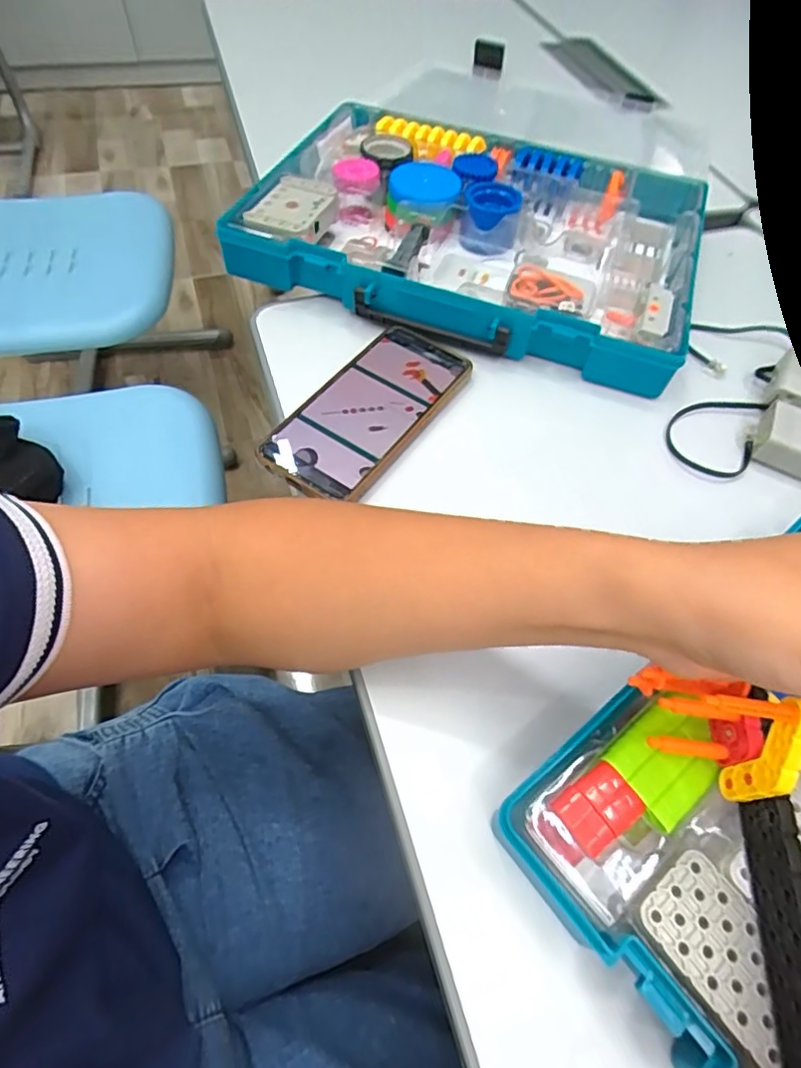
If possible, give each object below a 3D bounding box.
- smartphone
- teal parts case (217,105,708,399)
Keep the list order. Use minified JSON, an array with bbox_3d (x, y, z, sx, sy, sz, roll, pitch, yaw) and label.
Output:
[{"bbox_3d":[-0.020,-0.085,0.380,0.074,0.017,0.154,35,62,17],"label":"smartphone"},{"bbox_3d":[0.064,-0.253,0.462,0.344,0.054,0.232,18,58,7],"label":"teal parts case"}]

